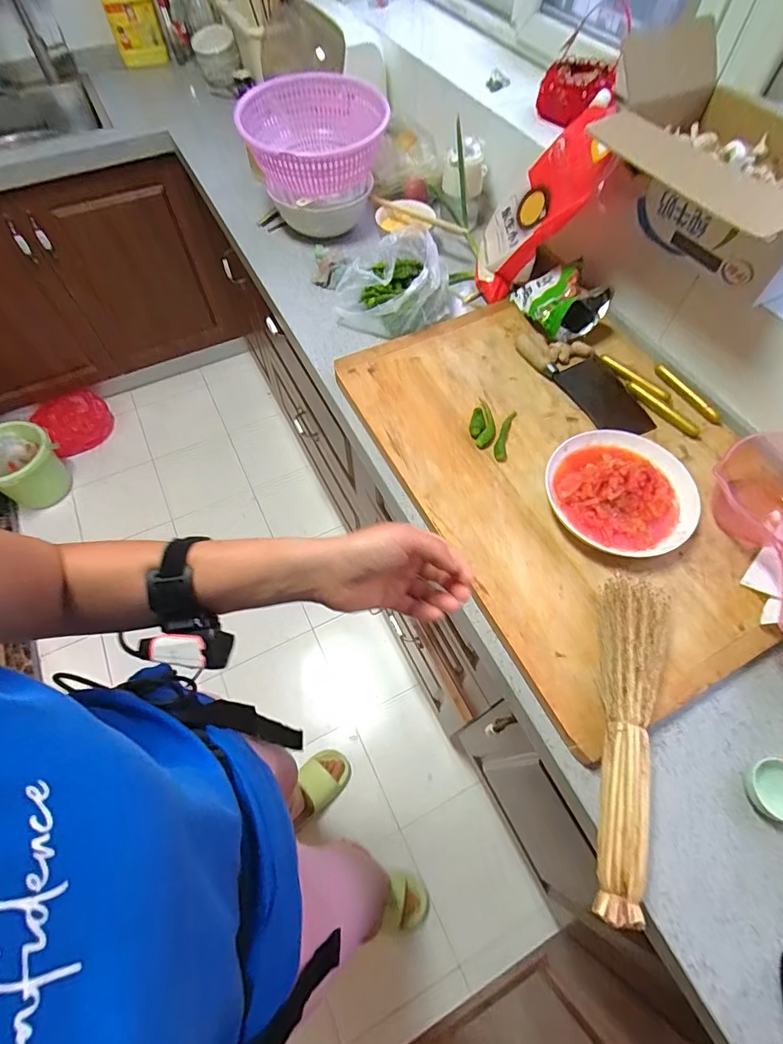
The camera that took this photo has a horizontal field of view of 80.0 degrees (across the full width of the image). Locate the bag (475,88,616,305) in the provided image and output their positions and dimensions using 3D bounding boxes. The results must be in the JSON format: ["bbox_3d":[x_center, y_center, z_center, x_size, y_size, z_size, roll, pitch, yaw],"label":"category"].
[{"bbox_3d":[0.277,-0.598,0.881,0.052,0.284,0.238,17,68,-33],"label":"bag"}]

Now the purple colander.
[{"bbox_3d":[-0.158,-0.843,1.045,0.313,0.141,0.333,0,62,0],"label":"purple colander"}]

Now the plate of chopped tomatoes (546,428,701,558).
[{"bbox_3d":[0.335,-0.045,0.674,0.197,0.058,0.198,0,62,0],"label":"plate of chopped tomatoes"}]

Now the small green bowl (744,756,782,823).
[{"bbox_3d":[0.431,0.300,0.521,0.059,0.030,0.058,0,62,0],"label":"small green bowl"}]

